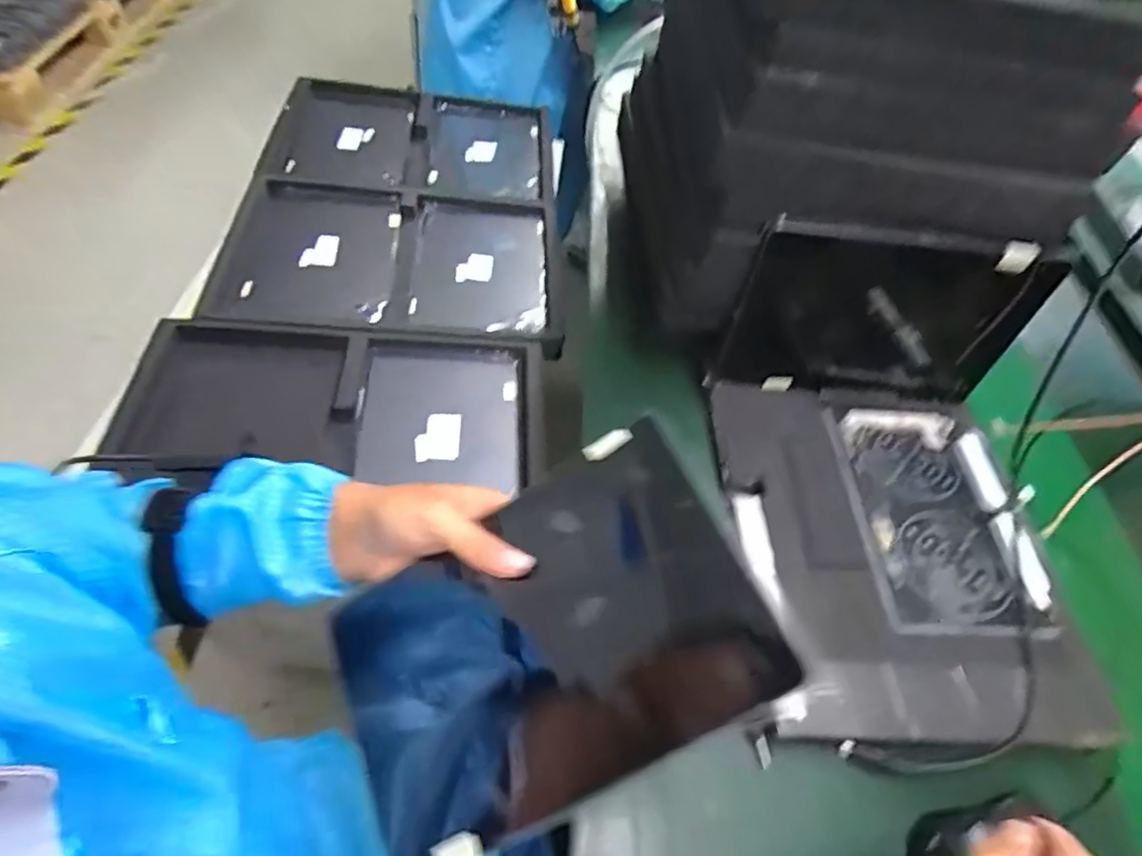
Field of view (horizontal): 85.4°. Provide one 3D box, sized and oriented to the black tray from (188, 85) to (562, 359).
[{"bbox_3d":[-0.238,-0.345,0.917,0.433,0.068,0.568,4,49,-11],"label":"black tray"}]

